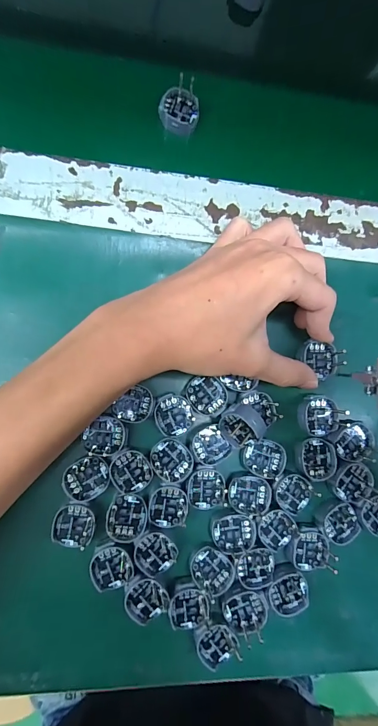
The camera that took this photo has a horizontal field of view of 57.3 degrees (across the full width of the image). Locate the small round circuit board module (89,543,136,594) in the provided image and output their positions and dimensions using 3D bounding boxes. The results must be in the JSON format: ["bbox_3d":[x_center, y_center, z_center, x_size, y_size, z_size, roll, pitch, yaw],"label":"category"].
[{"bbox_3d":[-0.047,0.126,0.213,0.025,0.004,0.026,1,85,-8],"label":"small round circuit board module"}]

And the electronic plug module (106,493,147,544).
[{"bbox_3d":[-0.039,0.097,0.217,0.024,0.004,0.029,6,84,-8],"label":"electronic plug module"}]

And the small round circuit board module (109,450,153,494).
[{"bbox_3d":[-0.037,0.069,0.218,0.024,0.004,0.027,-33,90,-10],"label":"small round circuit board module"}]

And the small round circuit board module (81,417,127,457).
[{"bbox_3d":[-0.053,0.047,0.218,0.026,0.004,0.024,1,85,-8],"label":"small round circuit board module"}]

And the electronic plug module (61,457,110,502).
[{"bbox_3d":[-0.063,0.072,0.215,0.028,0.004,0.024,-40,91,-10],"label":"electronic plug module"}]

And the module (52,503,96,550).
[{"bbox_3d":[-0.071,0.100,0.212,0.023,0.004,0.027,9,84,-7],"label":"module"}]

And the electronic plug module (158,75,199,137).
[{"bbox_3d":[-0.007,-0.188,0.255,0.028,0.012,0.036,2,85,-8],"label":"electronic plug module"}]

